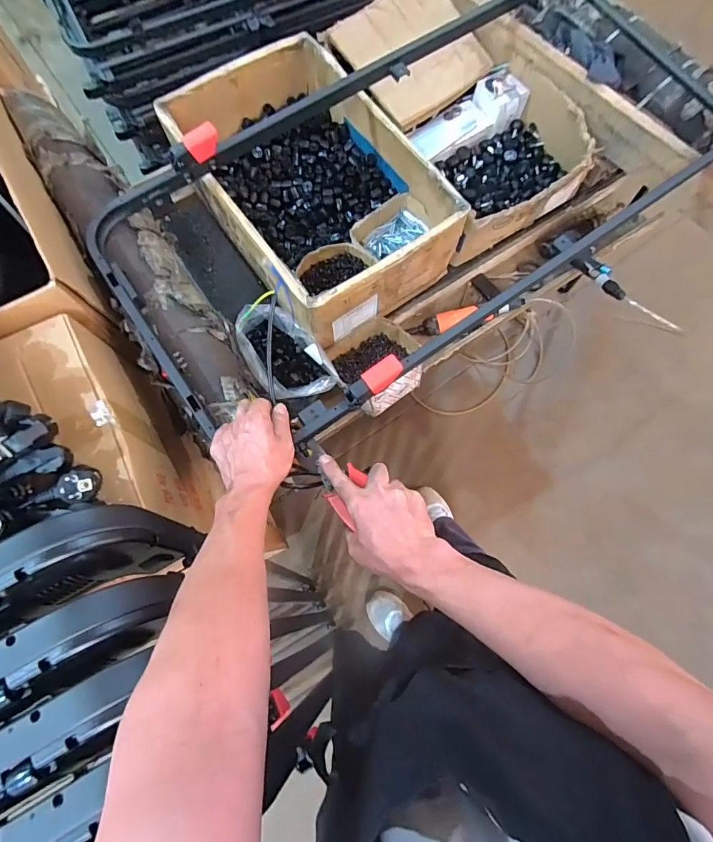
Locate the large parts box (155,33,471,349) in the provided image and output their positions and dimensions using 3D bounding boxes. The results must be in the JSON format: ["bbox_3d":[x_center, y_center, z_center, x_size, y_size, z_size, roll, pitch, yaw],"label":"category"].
[{"bbox_3d":[-0.087,-0.450,0.805,0.347,0.162,0.533,-34,78,-9],"label":"large parts box"}]

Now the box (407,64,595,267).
[{"bbox_3d":[0.280,-0.542,0.861,0.357,0.129,0.315,-37,78,-9],"label":"box"}]

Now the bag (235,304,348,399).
[{"bbox_3d":[-0.129,-0.111,0.766,0.124,0.103,0.178,-34,78,-9],"label":"bag"}]

